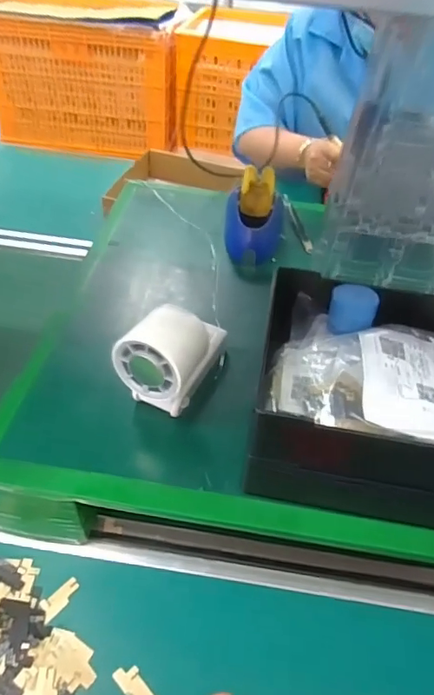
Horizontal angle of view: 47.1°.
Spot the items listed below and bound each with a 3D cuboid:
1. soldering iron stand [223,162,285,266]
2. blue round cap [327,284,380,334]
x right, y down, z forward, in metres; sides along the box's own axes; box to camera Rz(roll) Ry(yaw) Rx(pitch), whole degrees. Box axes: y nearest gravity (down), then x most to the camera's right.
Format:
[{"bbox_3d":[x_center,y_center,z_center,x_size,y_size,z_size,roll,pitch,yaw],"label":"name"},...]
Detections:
[{"bbox_3d":[0.046,-0.158,0.605,0.069,0.082,0.085,8,46,2],"label":"soldering iron stand"},{"bbox_3d":[0.114,-0.031,0.417,0.038,0.030,0.038,3,46,-3],"label":"blue round cap"}]

